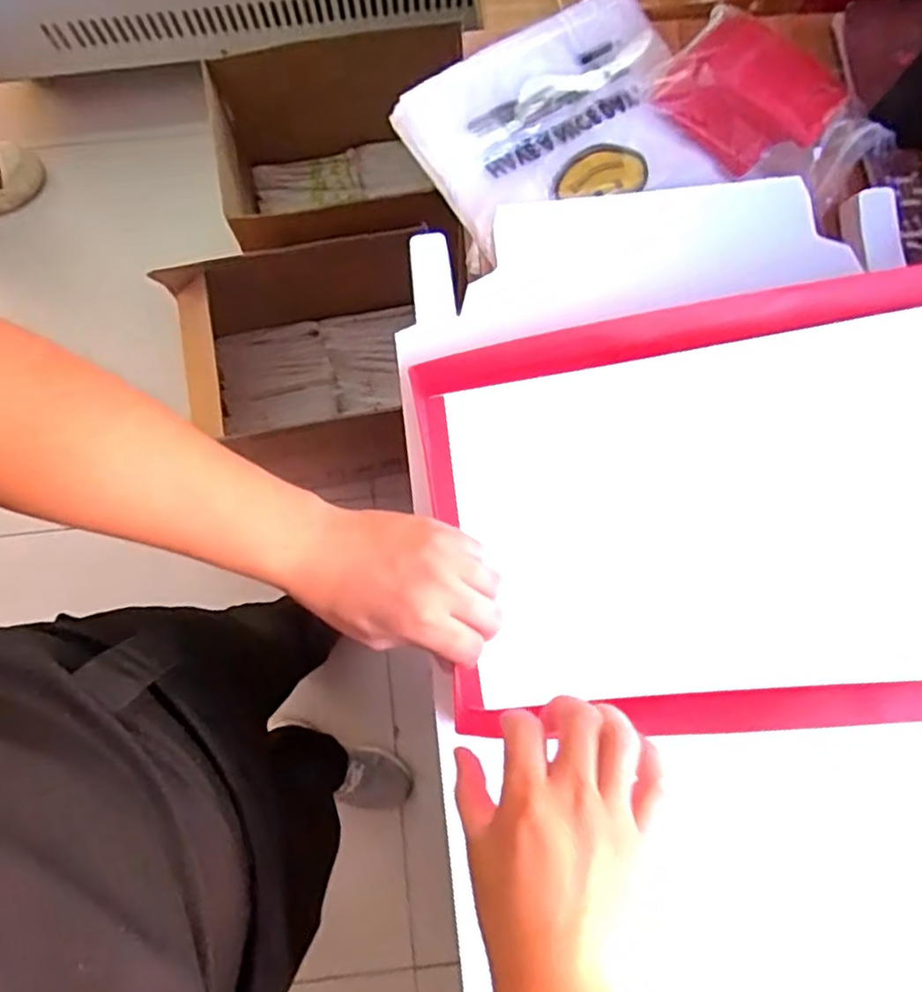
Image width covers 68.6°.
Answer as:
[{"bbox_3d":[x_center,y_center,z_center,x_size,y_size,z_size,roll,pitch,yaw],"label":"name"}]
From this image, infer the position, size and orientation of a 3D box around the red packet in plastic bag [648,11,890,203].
[{"bbox_3d":[0.219,-0.268,0.475,0.151,0.040,0.078,36,82,6],"label":"red packet in plastic bag"}]

